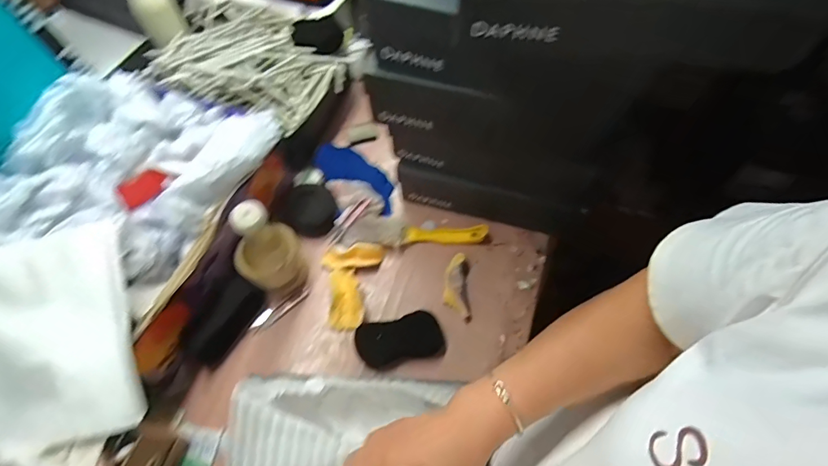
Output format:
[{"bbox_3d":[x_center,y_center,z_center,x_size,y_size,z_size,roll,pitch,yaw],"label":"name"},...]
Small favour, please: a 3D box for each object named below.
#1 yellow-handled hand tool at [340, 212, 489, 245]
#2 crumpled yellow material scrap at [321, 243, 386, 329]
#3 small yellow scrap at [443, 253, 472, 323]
[{"bbox_3d":[0.000,-0.006,0.728,0.234,0.028,0.056,-1,62,0],"label":"yellow-handled hand tool"},{"bbox_3d":[-0.110,0.074,0.690,0.090,0.022,0.138,13,63,8],"label":"crumpled yellow material scrap"},{"bbox_3d":[0.064,0.083,0.688,0.037,0.024,0.106,-3,62,-1],"label":"small yellow scrap"}]

